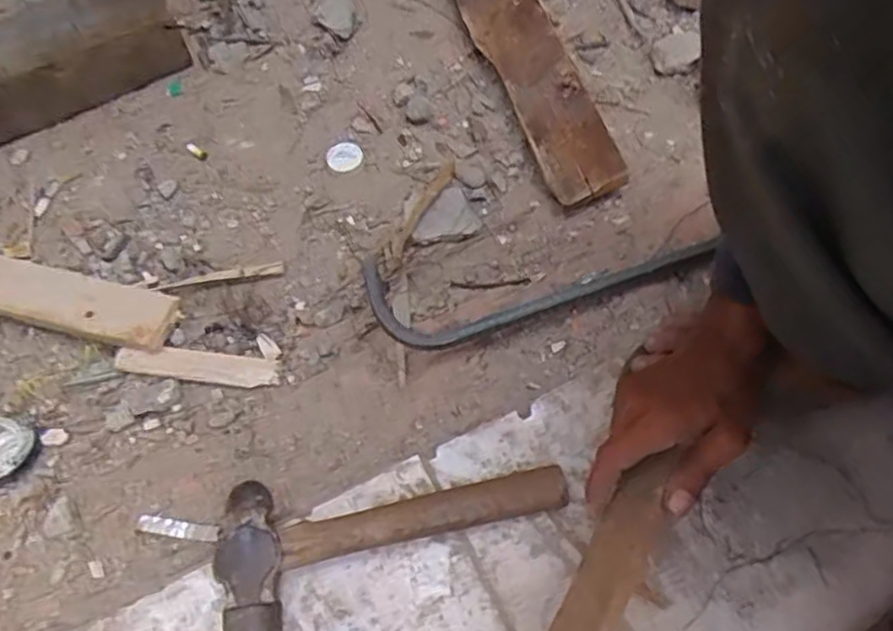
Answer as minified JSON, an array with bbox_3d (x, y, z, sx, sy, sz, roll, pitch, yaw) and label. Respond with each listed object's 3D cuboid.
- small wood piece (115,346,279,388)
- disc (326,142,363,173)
[{"bbox_3d":[-0.228,0.044,0.616,0.148,0.007,0.028,8,64,5],"label":"small wood piece"},{"bbox_3d":[-0.111,-0.173,0.737,0.034,0.011,0.040,32,69,16],"label":"disc"}]

